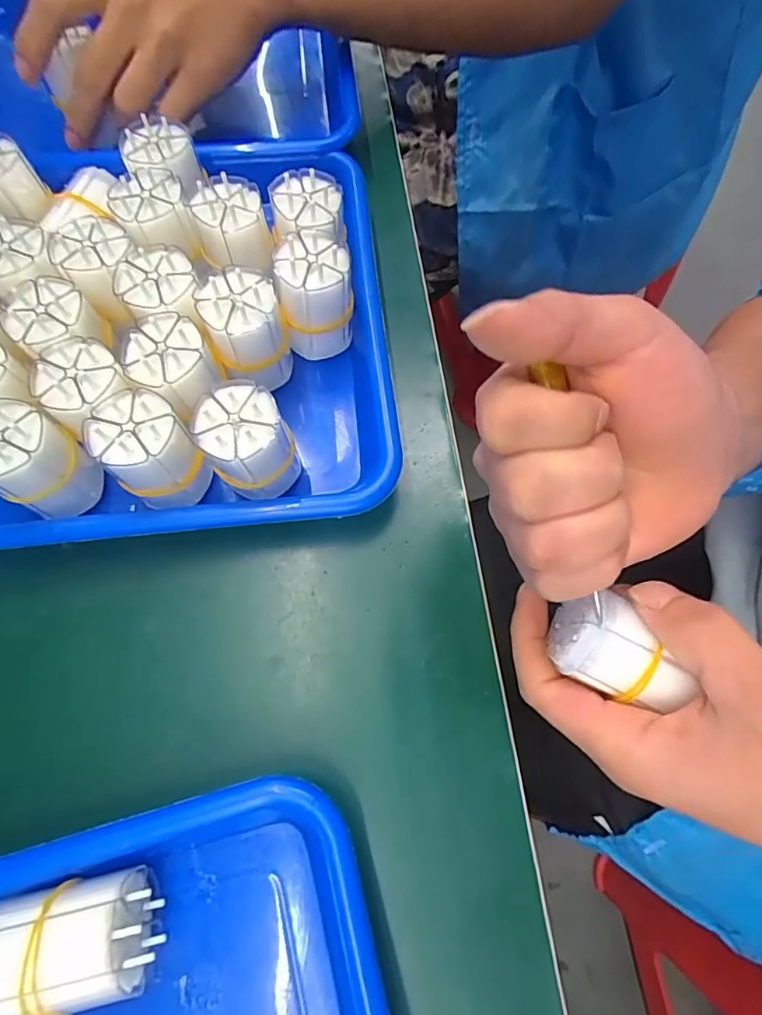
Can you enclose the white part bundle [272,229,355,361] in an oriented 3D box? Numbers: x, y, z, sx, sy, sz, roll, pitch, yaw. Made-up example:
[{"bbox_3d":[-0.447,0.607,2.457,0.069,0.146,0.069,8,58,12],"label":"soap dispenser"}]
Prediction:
[{"bbox_3d":[-0.034,-0.113,0.278,0.037,0.054,0.039,-7,71,-1],"label":"white part bundle"}]

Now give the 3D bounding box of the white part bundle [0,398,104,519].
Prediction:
[{"bbox_3d":[-0.163,-0.021,0.247,0.037,0.054,0.038,0,71,1],"label":"white part bundle"}]

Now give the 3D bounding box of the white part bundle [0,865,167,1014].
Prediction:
[{"bbox_3d":[-0.117,0.161,0.195,0.062,0.041,0.035,-9,71,-2],"label":"white part bundle"}]

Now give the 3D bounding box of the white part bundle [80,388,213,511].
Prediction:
[{"bbox_3d":[-0.108,-0.025,0.248,0.037,0.054,0.041,-36,74,-11],"label":"white part bundle"}]

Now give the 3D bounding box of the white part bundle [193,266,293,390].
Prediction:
[{"bbox_3d":[-0.067,-0.088,0.266,0.036,0.059,0.035,-20,72,-6],"label":"white part bundle"}]

